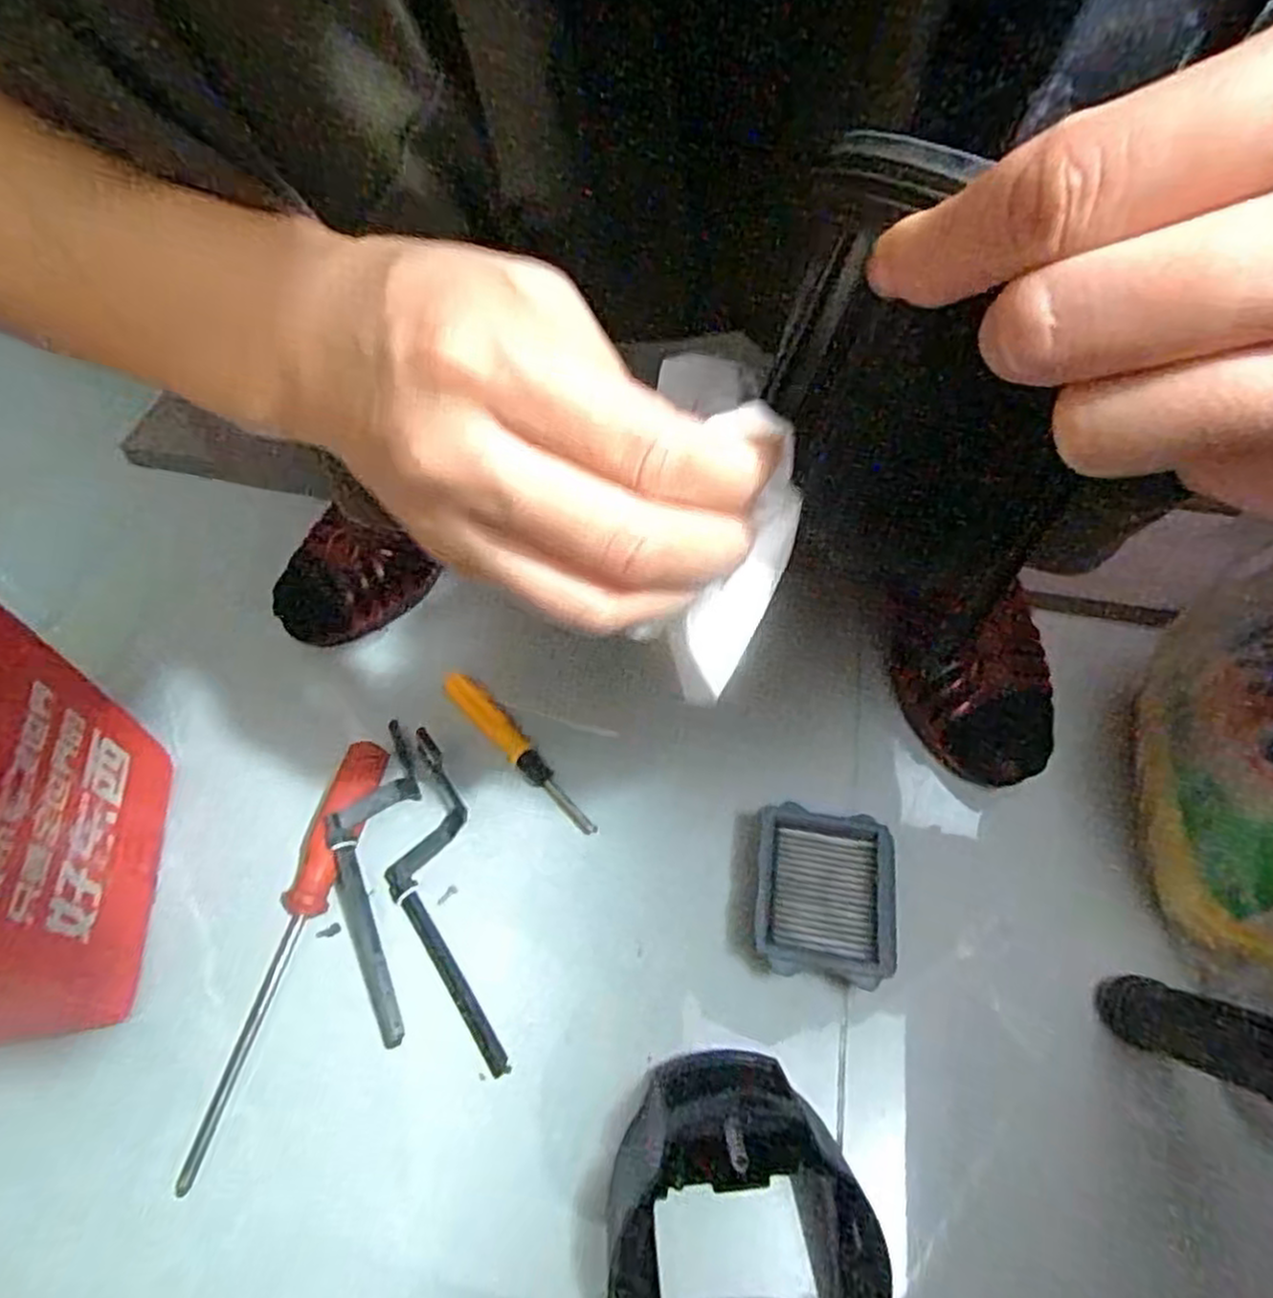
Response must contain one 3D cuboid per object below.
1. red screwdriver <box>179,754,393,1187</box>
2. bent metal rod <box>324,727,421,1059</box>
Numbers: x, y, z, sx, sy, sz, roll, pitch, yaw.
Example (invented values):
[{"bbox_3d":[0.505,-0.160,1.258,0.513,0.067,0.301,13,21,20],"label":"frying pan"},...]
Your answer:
[{"bbox_3d":[-0.180,0.147,0.388,0.024,0.025,0.214,13,58,8],"label":"red screwdriver"},{"bbox_3d":[-0.143,0.115,0.404,0.041,0.027,0.170,-3,57,-2],"label":"bent metal rod"}]

